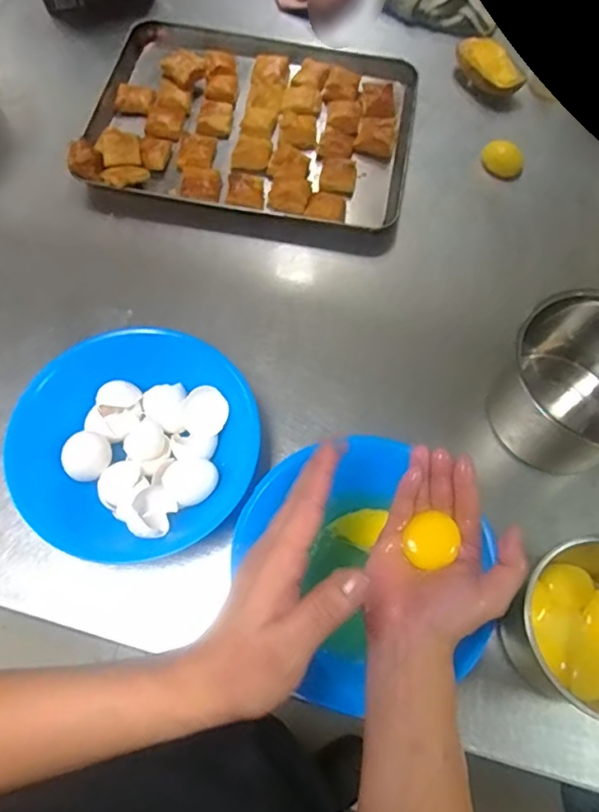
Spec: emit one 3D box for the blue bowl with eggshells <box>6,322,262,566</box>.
[{"bbox_3d":[-0.149,0.037,0.529,0.207,0.071,0.210,1,67,-2],"label":"blue bowl with eggshells"}]

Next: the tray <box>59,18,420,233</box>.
[{"bbox_3d":[-0.056,-0.375,0.751,0.405,0.032,0.315,7,67,1],"label":"tray"}]

